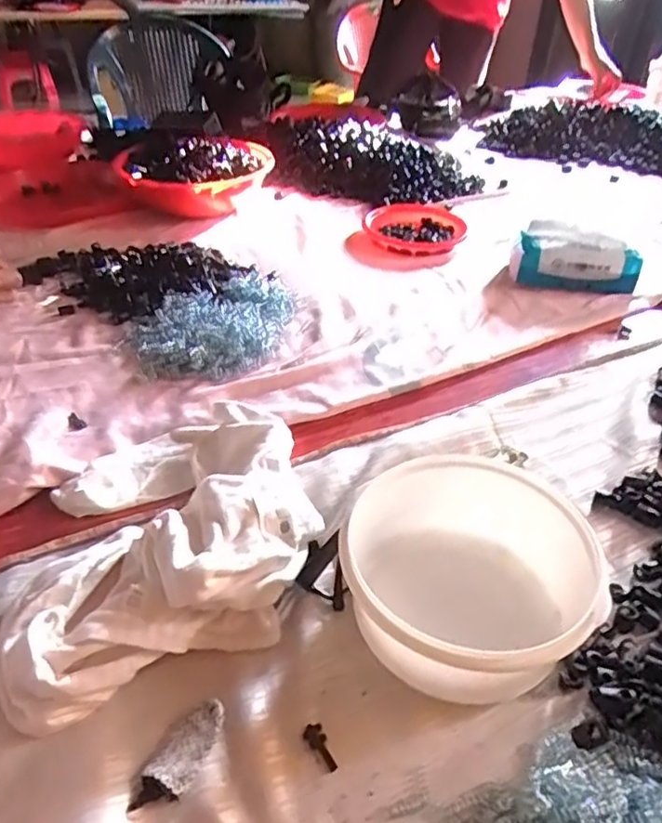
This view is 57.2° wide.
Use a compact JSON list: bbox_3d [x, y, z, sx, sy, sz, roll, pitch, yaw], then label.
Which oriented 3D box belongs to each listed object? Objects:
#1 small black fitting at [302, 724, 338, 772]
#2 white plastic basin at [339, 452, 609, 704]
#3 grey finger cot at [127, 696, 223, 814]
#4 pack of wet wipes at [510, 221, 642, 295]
[{"bbox_3d":[-0.006,0.197,0.357,0.011,0.004,0.030,-18,40,-23],"label":"small black fitting"},{"bbox_3d":[0.090,0.111,0.407,0.136,0.085,0.160,-9,40,-13],"label":"white plastic basin"},{"bbox_3d":[-0.086,0.198,0.350,0.025,0.006,0.066,16,39,21],"label":"grey finger cot"},{"bbox_3d":[0.327,-0.205,0.819,0.160,0.068,0.080,9,37,13],"label":"pack of wet wipes"}]

